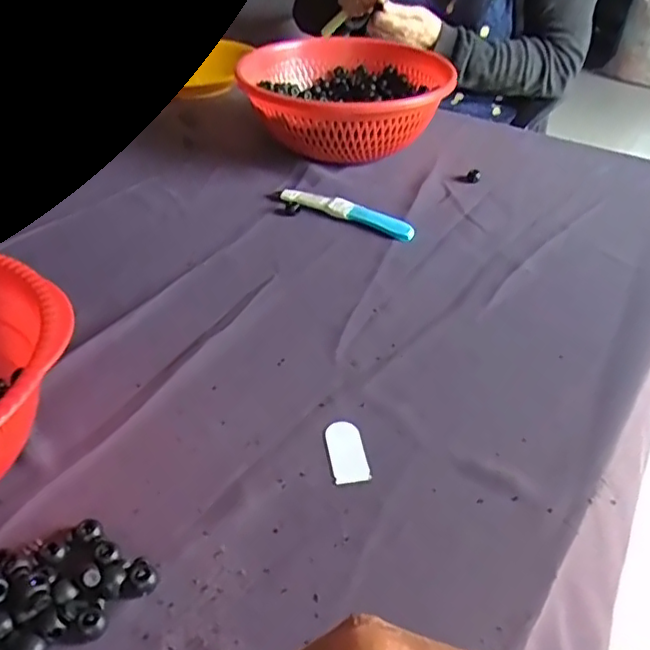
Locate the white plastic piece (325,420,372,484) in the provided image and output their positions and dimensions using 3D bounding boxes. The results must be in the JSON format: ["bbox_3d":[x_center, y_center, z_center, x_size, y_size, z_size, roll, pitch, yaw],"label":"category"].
[{"bbox_3d":[0.015,0.082,0.404,0.023,0.004,0.048,-6,41,-9],"label":"white plastic piece"}]

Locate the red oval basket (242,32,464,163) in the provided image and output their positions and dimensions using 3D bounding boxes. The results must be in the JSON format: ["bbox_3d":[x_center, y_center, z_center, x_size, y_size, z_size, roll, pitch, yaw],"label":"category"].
[{"bbox_3d":[0.027,-0.270,0.747,0.226,0.090,0.222,13,42,13],"label":"red oval basket"}]

